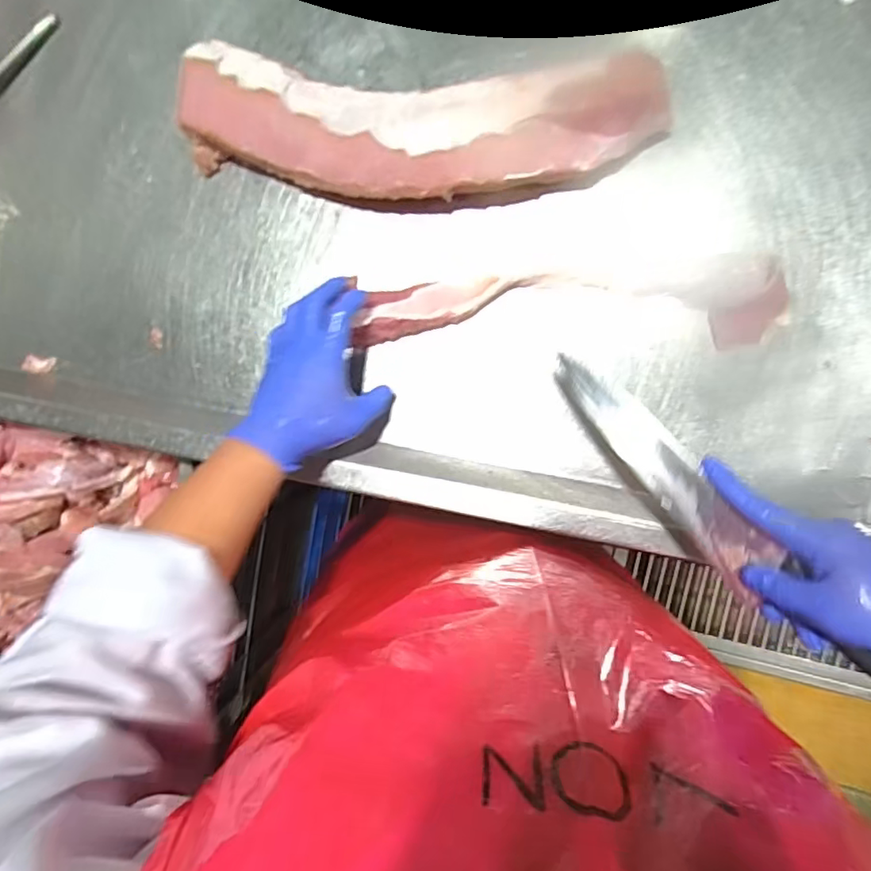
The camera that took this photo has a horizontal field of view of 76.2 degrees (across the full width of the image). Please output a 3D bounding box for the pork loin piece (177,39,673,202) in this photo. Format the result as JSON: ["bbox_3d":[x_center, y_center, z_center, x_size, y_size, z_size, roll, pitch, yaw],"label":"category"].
[{"bbox_3d":[-0.026,-0.278,0.508,0.434,0.057,0.123,7,92,8],"label":"pork loin piece"}]

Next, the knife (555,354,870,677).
[{"bbox_3d":[0.211,0.069,0.418,0.046,0.026,0.344,-43,71,6],"label":"knife"}]

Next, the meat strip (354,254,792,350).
[{"bbox_3d":[0.121,-0.115,0.509,0.368,0.034,0.072,-1,90,5],"label":"meat strip"}]

